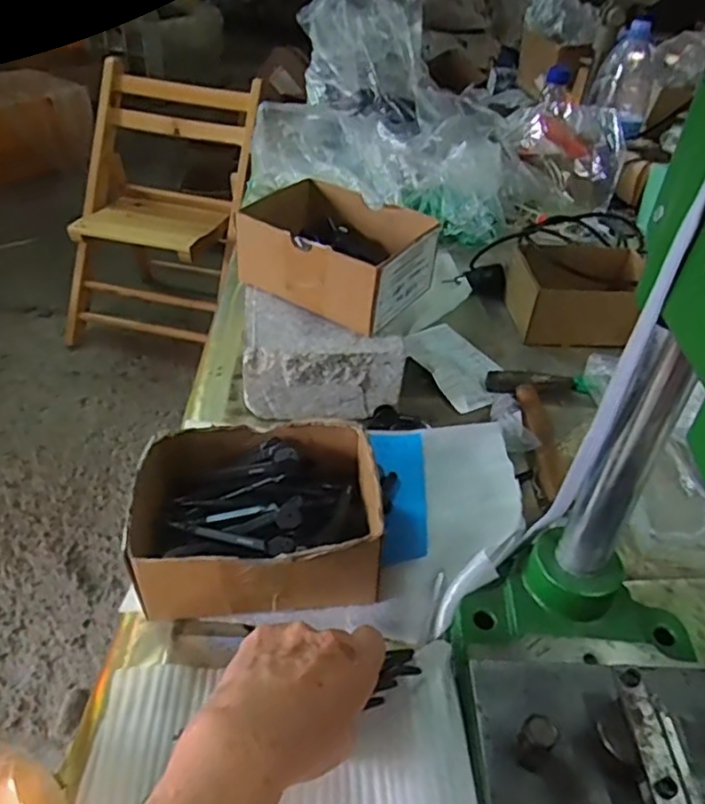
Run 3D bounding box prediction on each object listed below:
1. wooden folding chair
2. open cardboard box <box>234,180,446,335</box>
[{"bbox_3d":[-0.453,-0.421,1.504,0.360,0.512,0.371,12,39,7],"label":"wooden folding chair"},{"bbox_3d":[-0.015,-0.137,0.630,0.161,0.084,0.126,28,44,25],"label":"open cardboard box"}]

